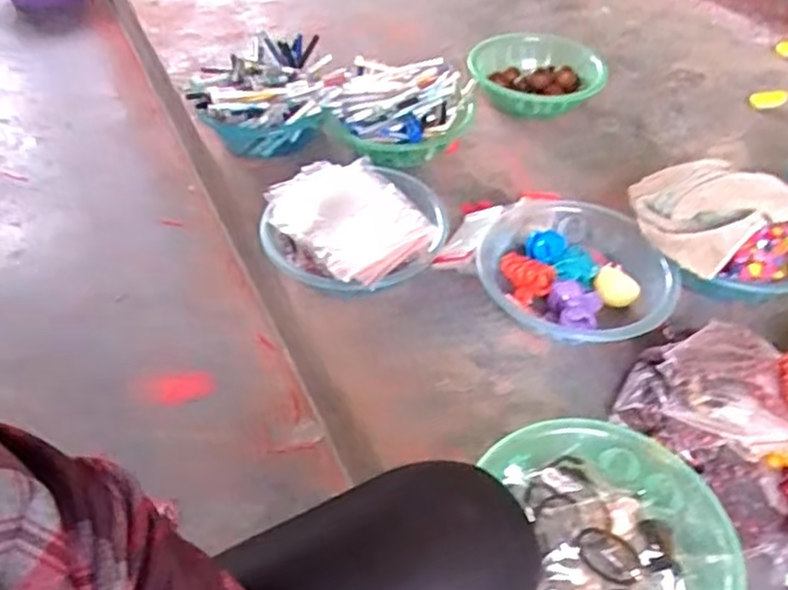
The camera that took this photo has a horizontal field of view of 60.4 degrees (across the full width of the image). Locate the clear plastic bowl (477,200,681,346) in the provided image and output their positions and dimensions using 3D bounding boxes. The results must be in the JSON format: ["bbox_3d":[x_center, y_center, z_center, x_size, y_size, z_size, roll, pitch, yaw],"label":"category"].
[{"bbox_3d":[0.223,-0.028,0.858,0.216,0.086,0.252,-29,53,-25],"label":"clear plastic bowl"}]

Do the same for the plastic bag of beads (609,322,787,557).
[{"bbox_3d":[0.346,0.117,0.693,0.186,0.092,0.213,-33,55,-27],"label":"plastic bag of beads"}]

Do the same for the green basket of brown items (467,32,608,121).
[{"bbox_3d":[0.250,-0.383,1.194,0.226,0.097,0.185,9,46,8],"label":"green basket of brown items"}]

